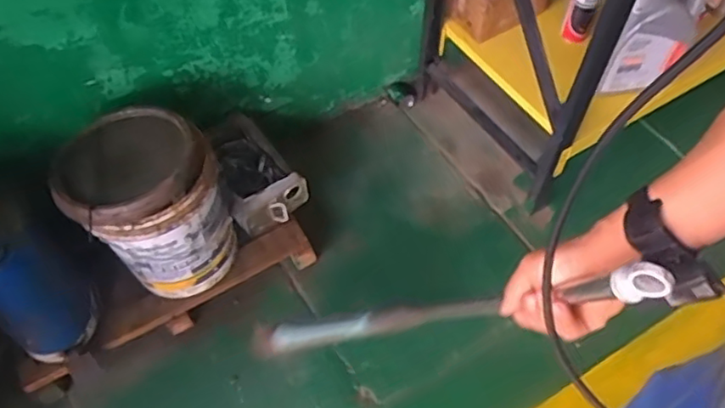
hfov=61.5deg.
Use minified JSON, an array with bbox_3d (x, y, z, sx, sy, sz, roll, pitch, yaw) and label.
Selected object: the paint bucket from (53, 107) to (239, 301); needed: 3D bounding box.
[{"bbox_3d":[-0.427,0.005,1.239,0.272,0.312,0.263,-1,56,1],"label":"paint bucket"}]

